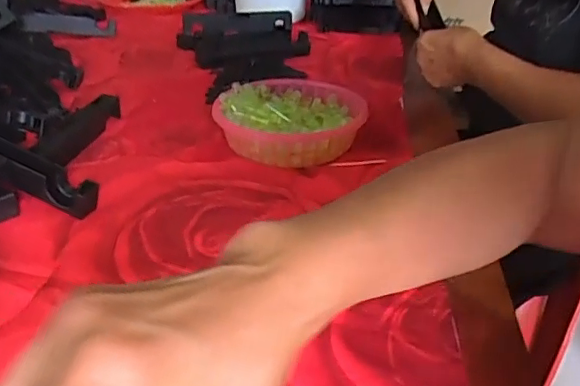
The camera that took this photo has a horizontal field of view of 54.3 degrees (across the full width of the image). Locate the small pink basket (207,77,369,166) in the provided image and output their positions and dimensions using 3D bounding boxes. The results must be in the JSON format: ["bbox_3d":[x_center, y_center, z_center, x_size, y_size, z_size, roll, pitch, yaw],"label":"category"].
[{"bbox_3d":[0.000,-0.084,0.651,0.163,0.056,0.162,1,30,-1],"label":"small pink basket"}]

